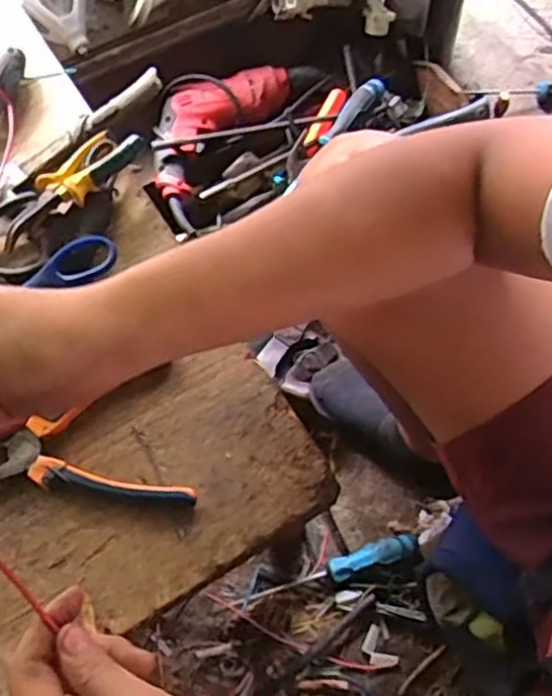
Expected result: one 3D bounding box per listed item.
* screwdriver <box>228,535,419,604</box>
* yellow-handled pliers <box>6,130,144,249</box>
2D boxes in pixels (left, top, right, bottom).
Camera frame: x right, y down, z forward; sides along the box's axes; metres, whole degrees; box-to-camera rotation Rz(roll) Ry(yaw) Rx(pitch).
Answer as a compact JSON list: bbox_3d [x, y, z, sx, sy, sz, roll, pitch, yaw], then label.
[{"bbox_3d":[0.059,0.263,0.806,0.222,0.030,0.029,-18,67,-6],"label":"screwdriver"},{"bbox_3d":[-0.191,-0.148,0.637,0.052,0.036,0.151,34,72,15],"label":"yellow-handled pliers"}]

